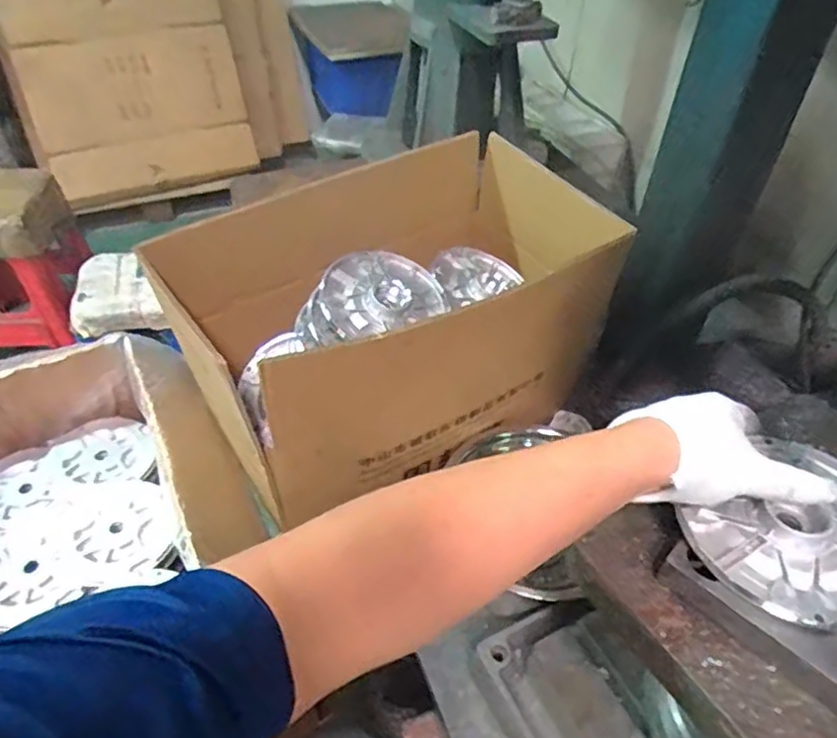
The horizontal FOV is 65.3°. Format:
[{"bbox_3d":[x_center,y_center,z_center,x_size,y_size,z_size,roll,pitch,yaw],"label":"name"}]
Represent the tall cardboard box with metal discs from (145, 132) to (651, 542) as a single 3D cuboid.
[{"bbox_3d":[-0.012,-0.065,0.788,0.458,0.224,0.283,-26,50,-26],"label":"tall cardboard box with metal discs"}]

